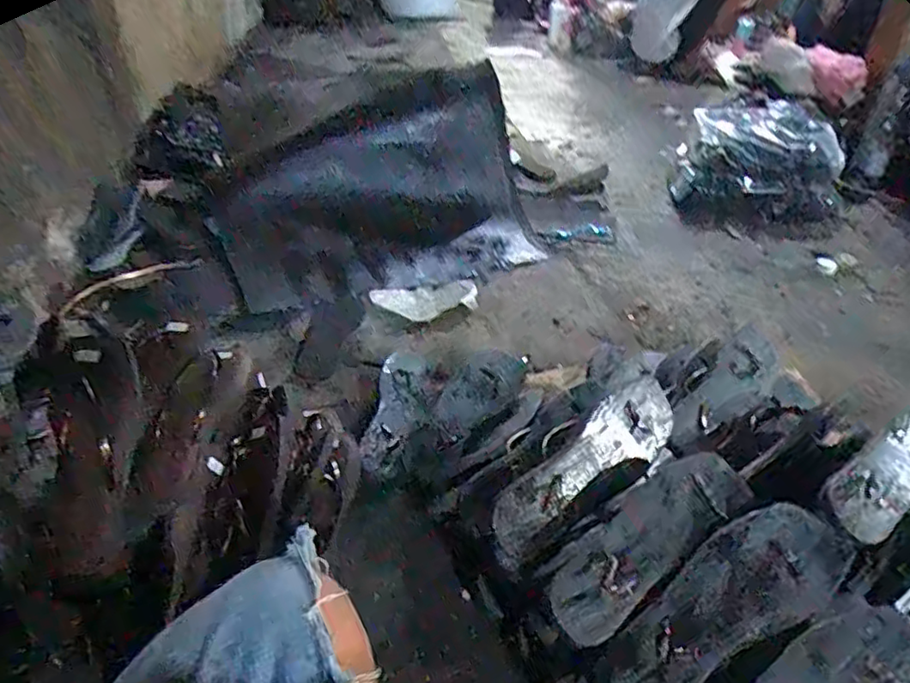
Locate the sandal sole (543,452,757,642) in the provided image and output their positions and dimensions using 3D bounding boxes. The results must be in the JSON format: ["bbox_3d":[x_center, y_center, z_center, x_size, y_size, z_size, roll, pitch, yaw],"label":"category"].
[{"bbox_3d":[0.190,0.190,0.611,0.239,0.034,0.073,-34,48,-21],"label":"sandal sole"}]

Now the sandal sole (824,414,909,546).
[{"bbox_3d":[0.463,0.132,0.641,0.231,0.018,0.077,-21,66,-28],"label":"sandal sole"}]

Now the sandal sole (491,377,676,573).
[{"bbox_3d":[0.142,0.129,0.668,0.273,0.015,0.077,-30,90,-27],"label":"sandal sole"}]

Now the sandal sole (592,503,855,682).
[{"bbox_3d":[0.235,0.248,0.564,0.286,0.032,0.097,-34,46,-13],"label":"sandal sole"}]

